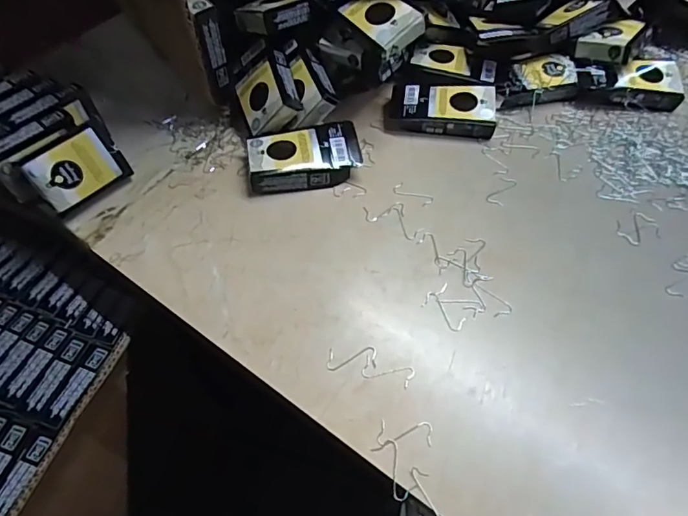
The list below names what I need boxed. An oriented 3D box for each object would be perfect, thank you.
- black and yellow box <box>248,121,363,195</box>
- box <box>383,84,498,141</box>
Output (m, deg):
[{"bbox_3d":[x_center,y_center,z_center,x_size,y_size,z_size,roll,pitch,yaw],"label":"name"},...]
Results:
[{"bbox_3d":[-0.035,-0.089,0.446,0.099,0.026,0.057,-12,56,-7],"label":"black and yellow box"},{"bbox_3d":[0.094,-0.144,0.480,0.101,0.024,0.052,7,56,6],"label":"box"}]

